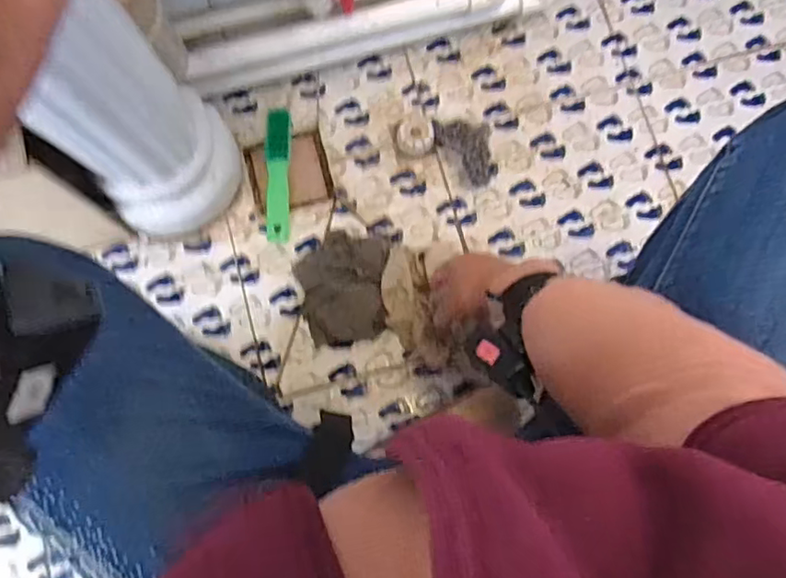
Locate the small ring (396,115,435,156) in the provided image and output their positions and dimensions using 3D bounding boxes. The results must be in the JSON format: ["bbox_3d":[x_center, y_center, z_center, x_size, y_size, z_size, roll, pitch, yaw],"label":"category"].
[{"bbox_3d":[0.032,-0.210,0.843,0.053,0.029,0.056,0,78,-1],"label":"small ring"}]

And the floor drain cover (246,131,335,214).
[{"bbox_3d":[-0.145,-0.163,0.848,0.105,0.004,0.102,-16,79,-4],"label":"floor drain cover"}]

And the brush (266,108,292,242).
[{"bbox_3d":[-0.160,-0.161,0.836,0.033,0.024,0.189,-1,78,-1],"label":"brush"}]

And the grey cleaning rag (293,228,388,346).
[{"bbox_3d":[-0.062,-0.006,0.788,0.130,0.053,0.147,-5,78,-2],"label":"grey cleaning rag"}]

